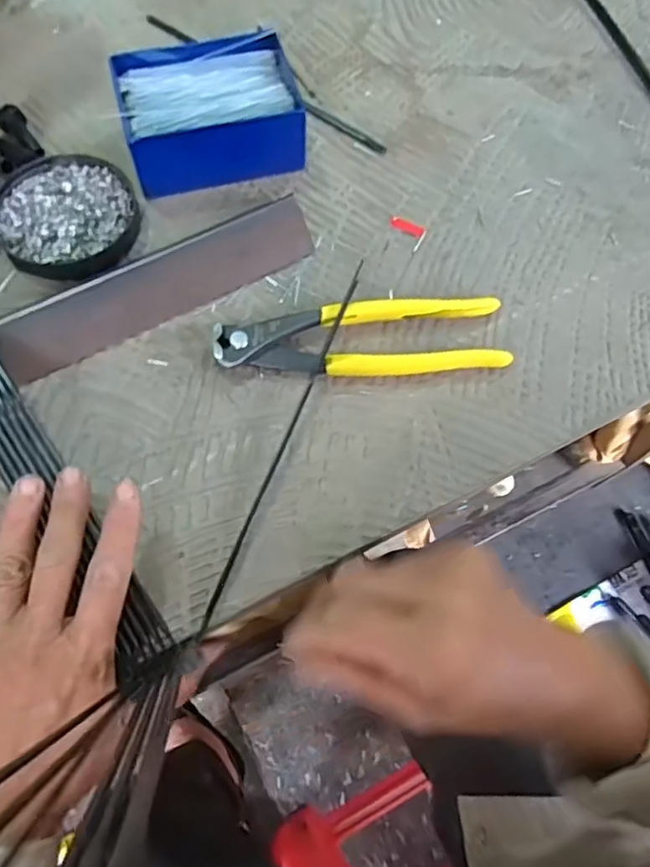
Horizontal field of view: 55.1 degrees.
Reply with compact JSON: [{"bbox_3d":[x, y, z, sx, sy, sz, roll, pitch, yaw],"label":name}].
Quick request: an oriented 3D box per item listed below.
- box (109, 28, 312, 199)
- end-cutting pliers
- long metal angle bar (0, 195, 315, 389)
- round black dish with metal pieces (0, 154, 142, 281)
[{"bbox_3d":[-0.072,-0.202,0.398,0.105,0.044,0.082,-13,67,-8],"label":"box"},{"bbox_3d":[0.021,-0.054,0.356,0.163,0.016,0.044,-5,66,-4],"label":"end-cutting pliers"},{"bbox_3d":[-0.136,-0.065,0.348,0.280,0.027,0.038,-27,70,-13],"label":"long metal angle bar"},{"bbox_3d":[-0.157,-0.132,0.383,0.082,0.014,0.087,1,66,-2],"label":"round black dish with metal pieces"}]

